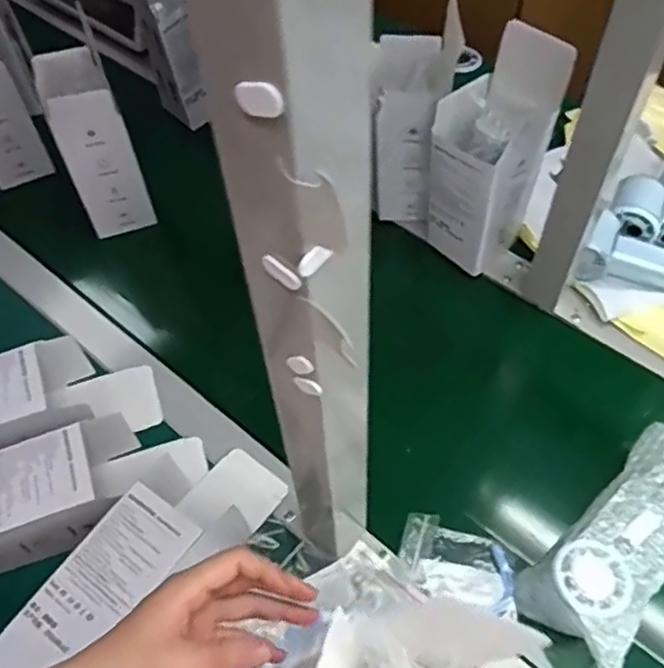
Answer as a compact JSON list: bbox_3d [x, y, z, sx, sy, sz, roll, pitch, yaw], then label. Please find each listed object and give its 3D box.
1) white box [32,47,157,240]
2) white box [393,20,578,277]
[{"bbox_3d":[-0.262,-0.208,0.739,0.071,0.188,0.086,-20,57,-9],"label":"white box"},{"bbox_3d":[0.147,-0.172,0.656,0.080,0.245,0.096,-36,64,-18],"label":"white box"}]

